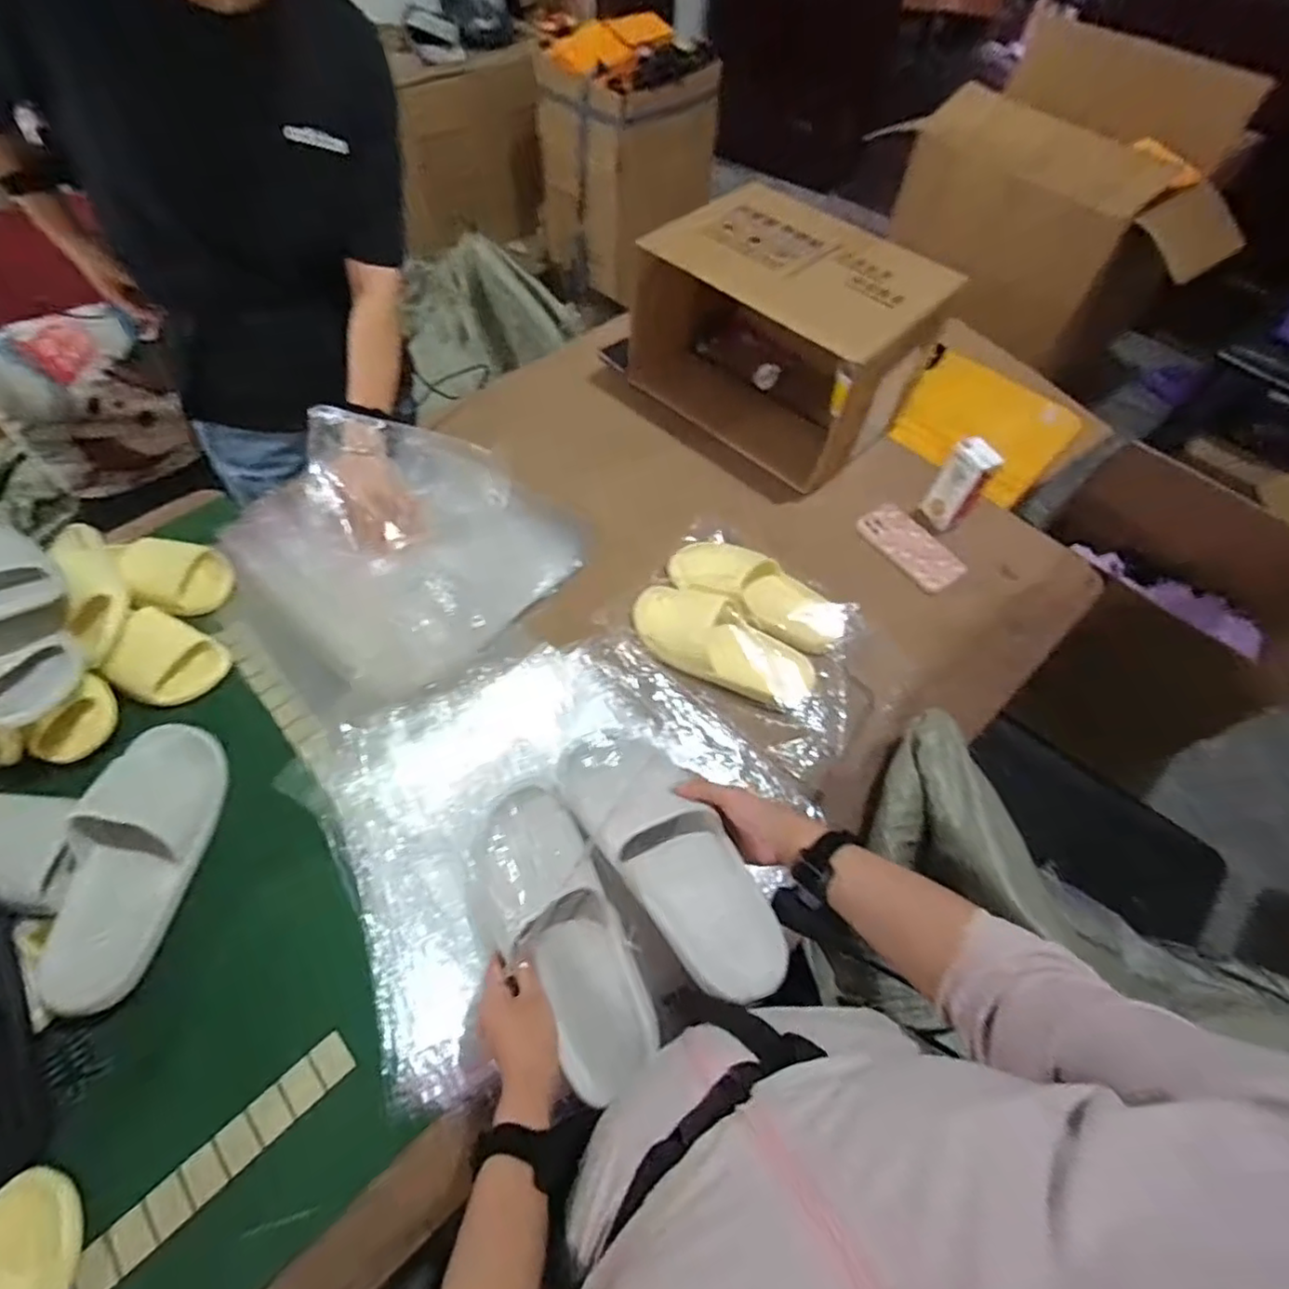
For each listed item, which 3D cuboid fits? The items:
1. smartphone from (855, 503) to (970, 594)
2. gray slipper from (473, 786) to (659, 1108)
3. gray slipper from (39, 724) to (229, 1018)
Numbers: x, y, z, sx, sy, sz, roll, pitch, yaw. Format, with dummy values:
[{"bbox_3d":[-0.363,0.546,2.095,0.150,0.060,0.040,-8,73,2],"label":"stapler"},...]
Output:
[{"bbox_3d":[0.397,-0.146,0.954,0.078,0.019,0.162,-35,65,-6],"label":"smartphone"},{"bbox_3d":[-0.071,0.257,0.566,0.098,0.069,0.244,-24,65,-17],"label":"gray slipper"},{"bbox_3d":[-0.528,0.211,0.652,0.105,0.073,0.284,10,58,4],"label":"gray slipper"}]

